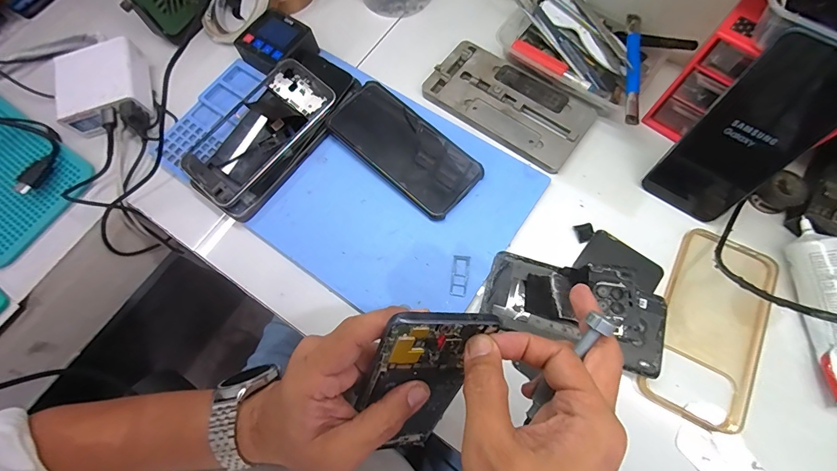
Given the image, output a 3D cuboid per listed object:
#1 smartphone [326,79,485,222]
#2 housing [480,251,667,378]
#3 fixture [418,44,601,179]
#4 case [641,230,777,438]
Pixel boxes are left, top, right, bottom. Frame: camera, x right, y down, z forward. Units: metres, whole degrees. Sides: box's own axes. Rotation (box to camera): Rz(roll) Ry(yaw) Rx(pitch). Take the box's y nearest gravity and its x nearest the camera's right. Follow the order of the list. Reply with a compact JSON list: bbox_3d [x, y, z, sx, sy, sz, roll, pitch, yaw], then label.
[{"bbox_3d":[-0.014,-0.094,0.394,0.160,0.017,0.080,40,78,14],"label":"smartphone"},{"bbox_3d":[0.142,0.060,0.336,0.156,0.019,0.080,17,75,10],"label":"housing"},{"bbox_3d":[0.099,-0.149,0.415,0.178,0.010,0.092,36,77,13],"label":"fixture"},{"bbox_3d":[0.264,0.081,0.340,0.083,0.018,0.169,26,75,10],"label":"case"}]

